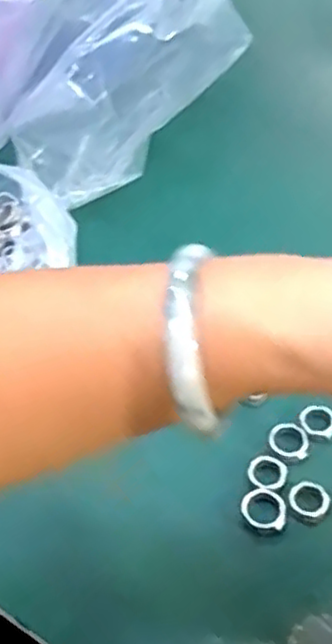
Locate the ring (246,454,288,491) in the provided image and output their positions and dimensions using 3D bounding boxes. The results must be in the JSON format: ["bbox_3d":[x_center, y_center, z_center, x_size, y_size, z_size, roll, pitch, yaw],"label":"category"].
[{"bbox_3d":[0.057,0.084,0.384,0.020,0.004,0.020,-2,49,2],"label":"ring"}]

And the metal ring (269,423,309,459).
[{"bbox_3d":[0.071,0.067,0.396,0.022,0.004,0.021,-2,49,2],"label":"metal ring"}]

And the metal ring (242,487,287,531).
[{"bbox_3d":[0.054,0.102,0.373,0.024,0.008,0.023,-2,49,2],"label":"metal ring"}]

